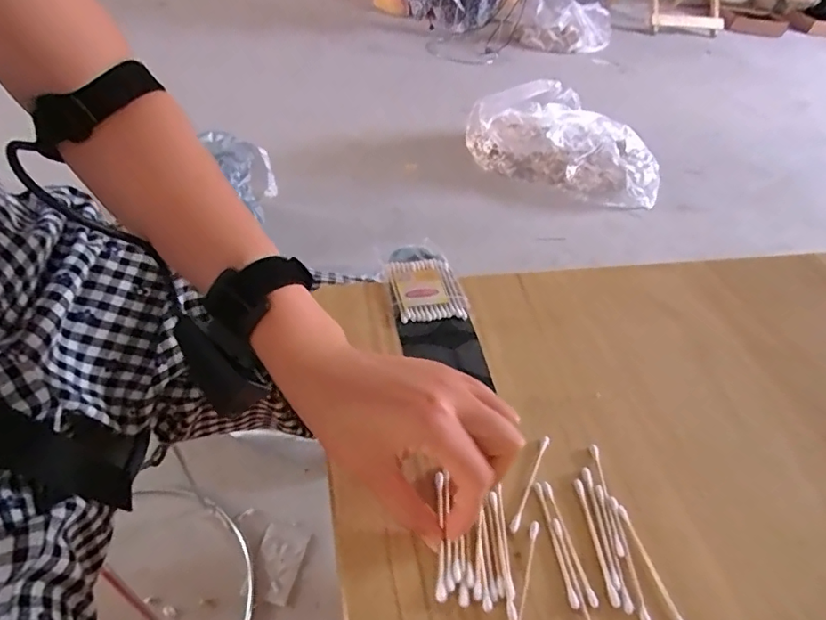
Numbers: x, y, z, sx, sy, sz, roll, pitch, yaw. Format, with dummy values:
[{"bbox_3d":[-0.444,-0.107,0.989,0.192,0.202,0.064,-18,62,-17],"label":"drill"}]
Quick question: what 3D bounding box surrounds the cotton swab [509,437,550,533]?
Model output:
[{"bbox_3d":[0.074,0.109,0.322,0.005,0.005,0.070,22,47,17],"label":"cotton swab"}]

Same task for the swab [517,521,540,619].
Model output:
[{"bbox_3d":[0.061,0.149,0.277,0.006,0.006,0.072,17,46,12],"label":"swab"}]

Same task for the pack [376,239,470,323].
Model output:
[{"bbox_3d":[0.008,-0.026,0.450,0.061,0.008,0.098,-5,45,-13],"label":"pack"}]

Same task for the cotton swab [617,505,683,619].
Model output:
[{"bbox_3d":[0.137,0.146,0.291,0.006,0.004,0.071,-7,46,-11],"label":"cotton swab"}]

